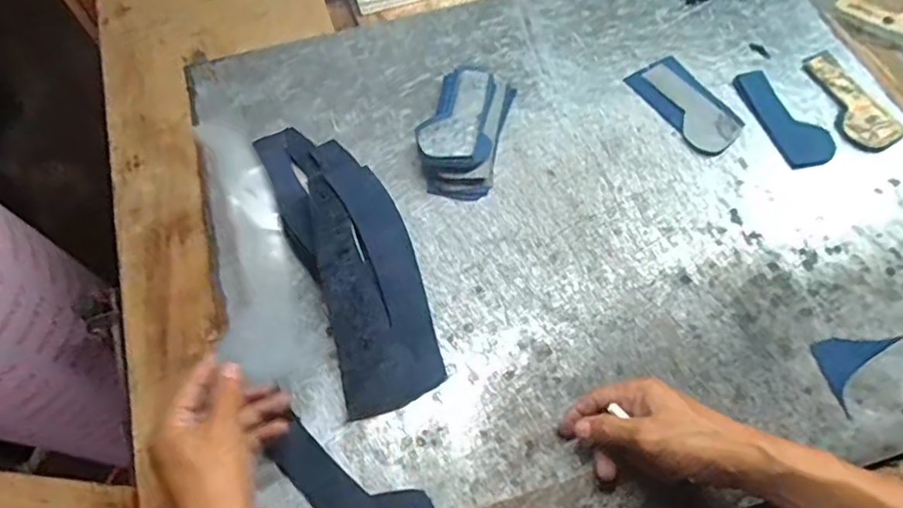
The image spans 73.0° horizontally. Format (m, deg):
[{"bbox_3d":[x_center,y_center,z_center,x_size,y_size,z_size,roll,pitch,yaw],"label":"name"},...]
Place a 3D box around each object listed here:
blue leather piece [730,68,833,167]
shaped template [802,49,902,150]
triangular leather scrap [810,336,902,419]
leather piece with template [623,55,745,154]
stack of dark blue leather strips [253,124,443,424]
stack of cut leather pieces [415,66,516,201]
[{"bbox_3d":[0.361,-0.150,0.667,0.060,0.013,0.126,-25,65,-11],"label":"blue leather piece"},{"bbox_3d":[0.437,-0.170,0.676,0.061,0.013,0.133,-24,64,-11],"label":"shaped template"},{"bbox_3d":[0.355,0.091,0.543,0.054,0.004,0.097,40,70,20],"label":"triangular leather scrap"},{"bbox_3d":[0.264,-0.168,0.680,0.071,0.010,0.132,-31,64,-12],"label":"leather piece with template"},{"bbox_3d":[-0.098,-0.013,0.581,0.103,0.063,0.310,-21,64,-9],"label":"stack of dark blue leather strips"},{"bbox_3d":[0.015,-0.139,0.654,0.080,0.042,0.159,12,63,8],"label":"stack of cut leather pieces"}]

